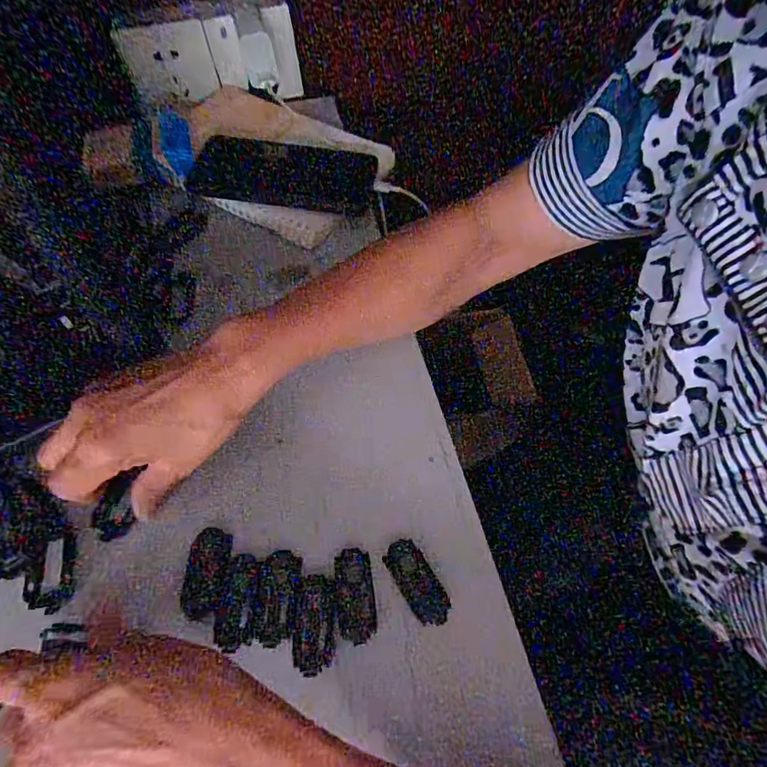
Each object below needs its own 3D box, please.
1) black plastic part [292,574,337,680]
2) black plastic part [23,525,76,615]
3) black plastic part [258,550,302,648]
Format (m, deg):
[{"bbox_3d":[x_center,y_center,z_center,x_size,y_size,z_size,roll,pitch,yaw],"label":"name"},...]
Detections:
[{"bbox_3d":[-0.039,0.137,0.277,0.023,0.005,0.051,-1,58,-2],"label":"black plastic part"},{"bbox_3d":[-0.201,0.113,0.291,0.027,0.005,0.047,-12,59,-8],"label":"black plastic part"},{"bbox_3d":[-0.063,0.126,0.287,0.023,0.009,0.052,3,58,1],"label":"black plastic part"}]

